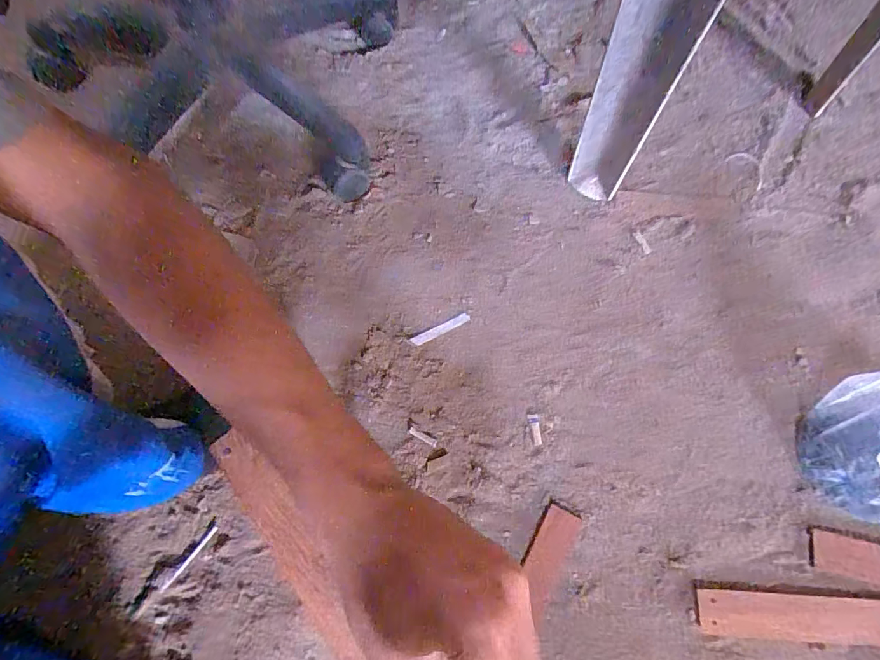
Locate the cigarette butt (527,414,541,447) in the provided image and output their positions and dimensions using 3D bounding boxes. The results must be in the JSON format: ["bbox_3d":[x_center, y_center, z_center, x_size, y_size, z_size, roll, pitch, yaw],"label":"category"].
[{"bbox_3d":[0.105,0.110,0.464,0.011,0.004,0.034,-6,67,-2],"label":"cigarette butt"}]

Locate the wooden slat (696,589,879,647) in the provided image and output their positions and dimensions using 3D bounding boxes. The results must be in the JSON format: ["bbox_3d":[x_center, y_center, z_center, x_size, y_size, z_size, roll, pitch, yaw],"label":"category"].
[{"bbox_3d":[0.358,0.266,0.386,0.232,0.009,0.037,2,67,2],"label":"wooden slat"}]

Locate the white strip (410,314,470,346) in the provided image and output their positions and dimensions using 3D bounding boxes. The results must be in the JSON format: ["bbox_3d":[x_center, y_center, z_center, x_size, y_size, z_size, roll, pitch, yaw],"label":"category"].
[{"bbox_3d":[0.001,-0.001,0.511,0.075,0.004,0.013,-25,69,-10],"label":"white strip"}]

